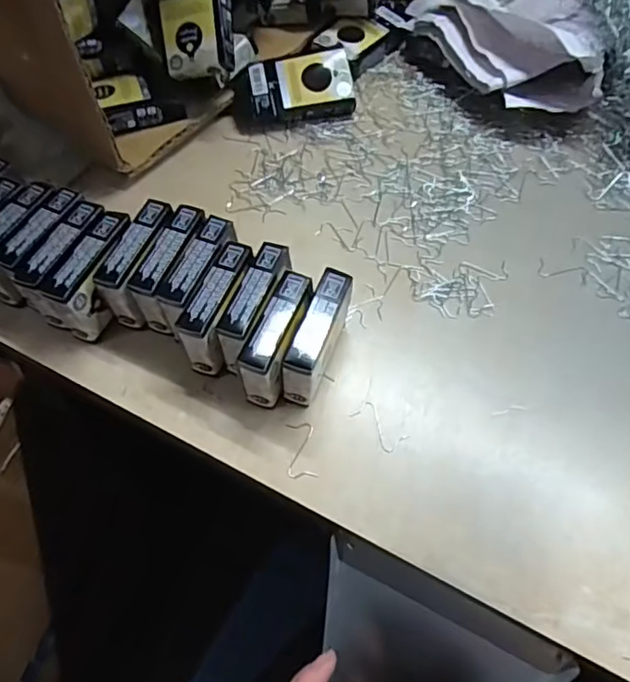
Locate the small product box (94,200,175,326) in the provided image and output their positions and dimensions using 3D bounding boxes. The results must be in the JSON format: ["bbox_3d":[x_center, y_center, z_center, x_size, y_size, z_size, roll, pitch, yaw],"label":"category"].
[{"bbox_3d":[-0.116,-0.053,0.394,0.024,0.050,0.073,18,62,12],"label":"small product box"}]

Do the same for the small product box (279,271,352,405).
[{"bbox_3d":[0.003,-0.001,0.368,0.022,0.058,0.080,17,62,11],"label":"small product box"}]

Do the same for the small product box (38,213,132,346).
[{"bbox_3d":[-0.145,-0.042,0.396,0.025,0.059,0.075,26,64,16],"label":"small product box"}]

